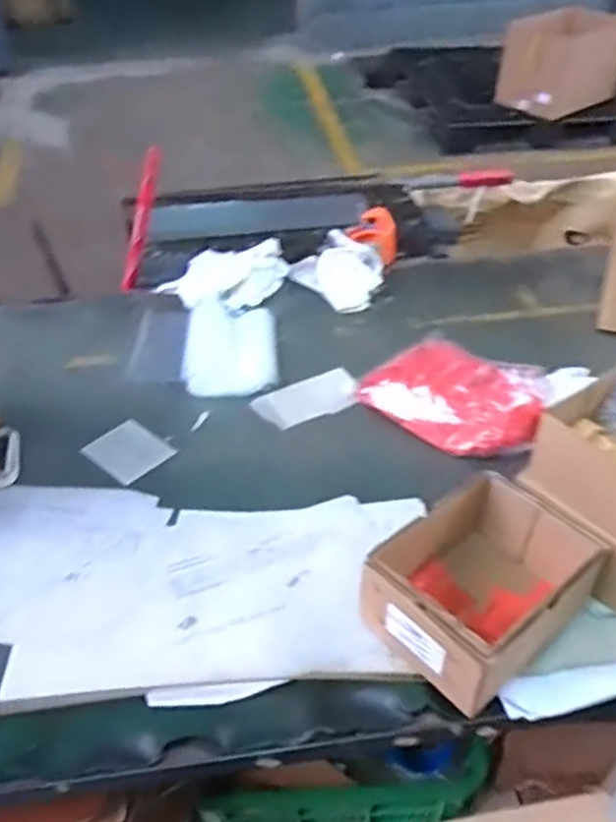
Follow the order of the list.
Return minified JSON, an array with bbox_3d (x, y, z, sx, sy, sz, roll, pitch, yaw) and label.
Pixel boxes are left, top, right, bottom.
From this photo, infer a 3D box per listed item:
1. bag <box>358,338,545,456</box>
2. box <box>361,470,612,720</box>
[{"bbox_3d":[0.192,-0.020,0.951,0.240,0.092,0.116,25,49,30],"label":"bag"},{"bbox_3d":[0.173,0.180,0.709,0.206,0.111,0.148,-32,48,-28],"label":"box"}]

